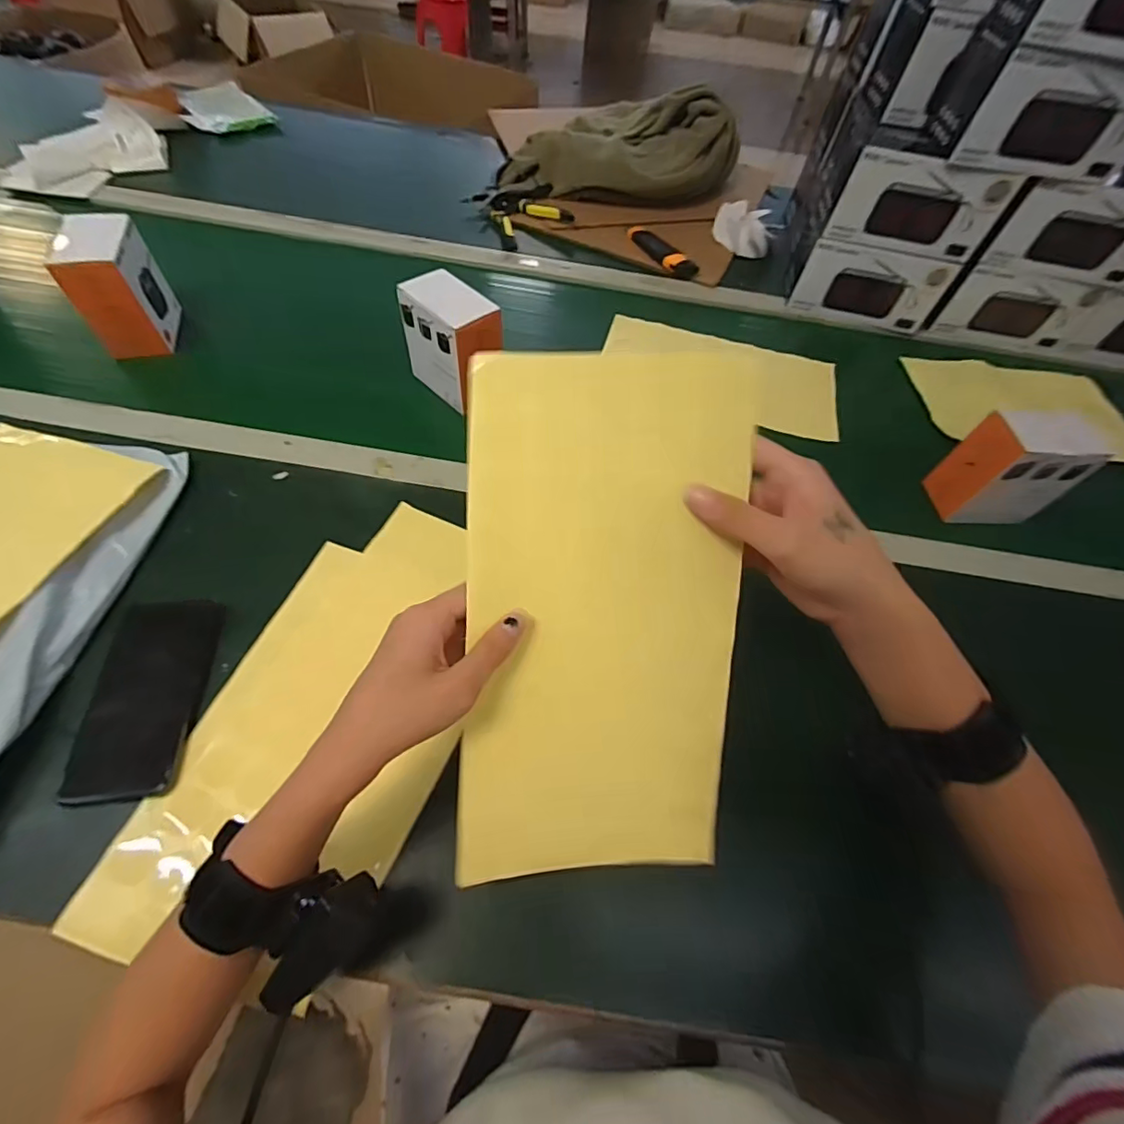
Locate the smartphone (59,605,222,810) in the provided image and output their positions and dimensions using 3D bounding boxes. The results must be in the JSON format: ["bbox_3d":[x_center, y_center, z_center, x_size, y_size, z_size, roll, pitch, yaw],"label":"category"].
[{"bbox_3d":[-0.322,0.100,0.404,0.076,0.009,0.156,-3,57,-7],"label":"smartphone"}]

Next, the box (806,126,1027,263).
[{"bbox_3d":[0.456,-0.488,0.684,0.204,0.102,0.103,8,57,0],"label":"box"}]

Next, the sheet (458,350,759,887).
[{"bbox_3d":[0.023,0.040,0.319,0.162,0.024,0.326,2,98,-2],"label":"sheet"}]

